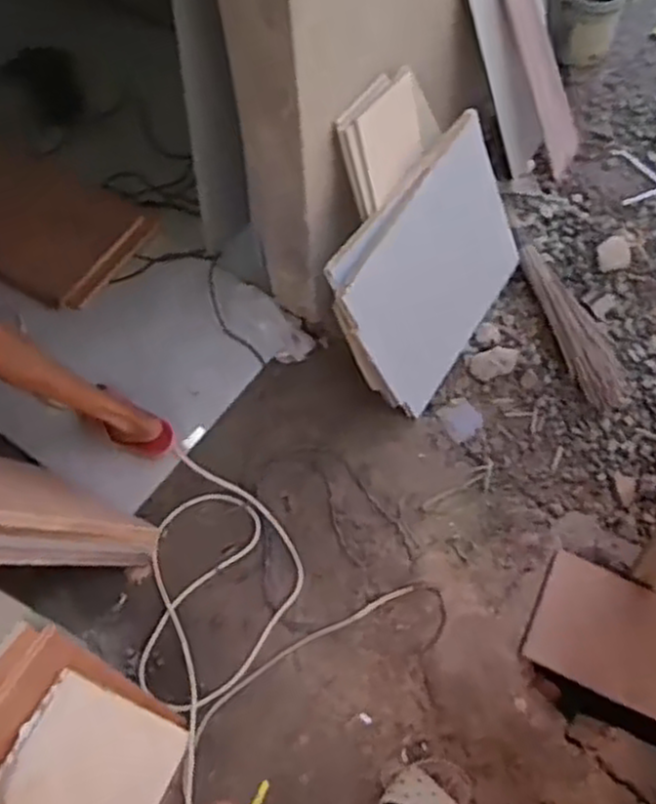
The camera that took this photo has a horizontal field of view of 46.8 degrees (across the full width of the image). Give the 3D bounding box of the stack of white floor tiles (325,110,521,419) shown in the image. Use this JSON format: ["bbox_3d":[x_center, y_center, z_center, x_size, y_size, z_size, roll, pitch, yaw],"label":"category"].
[{"bbox_3d":[0.214,-0.260,1.540,0.474,0.415,0.056,-49,41,-14],"label":"stack of white floor tiles"}]

